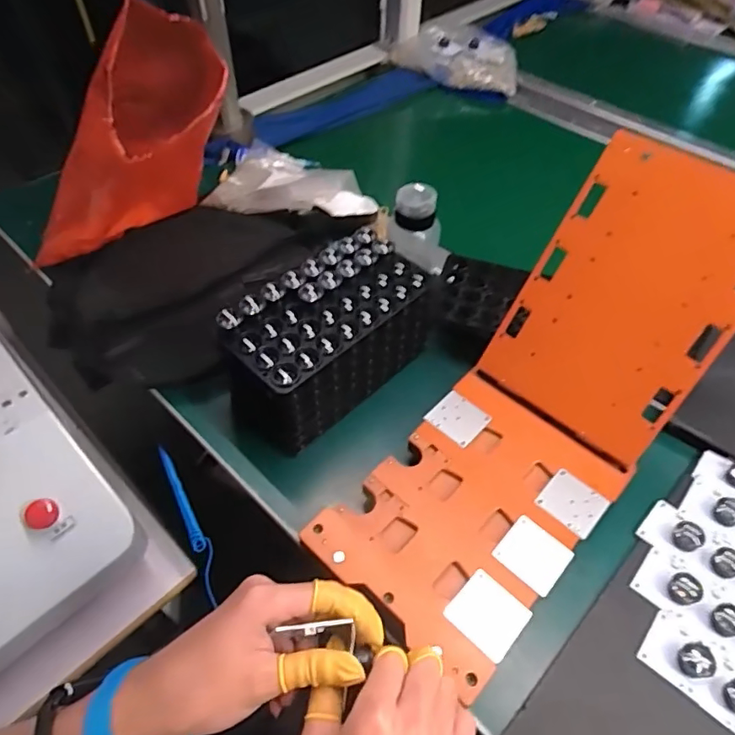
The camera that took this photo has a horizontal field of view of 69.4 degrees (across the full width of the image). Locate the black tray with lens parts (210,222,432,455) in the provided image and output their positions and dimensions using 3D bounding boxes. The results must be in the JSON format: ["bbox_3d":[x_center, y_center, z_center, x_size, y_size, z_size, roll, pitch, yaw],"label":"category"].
[{"bbox_3d":[-0.037,-0.026,0.510,0.212,0.111,0.107,-35,60,-25],"label":"black tray with lens parts"}]

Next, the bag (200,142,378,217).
[{"bbox_3d":[-0.100,-0.245,0.722,0.223,0.042,0.156,24,55,17],"label":"bag"}]

